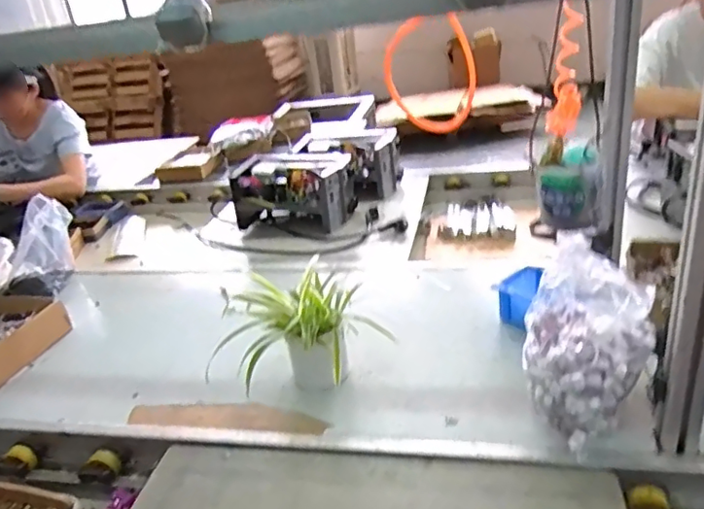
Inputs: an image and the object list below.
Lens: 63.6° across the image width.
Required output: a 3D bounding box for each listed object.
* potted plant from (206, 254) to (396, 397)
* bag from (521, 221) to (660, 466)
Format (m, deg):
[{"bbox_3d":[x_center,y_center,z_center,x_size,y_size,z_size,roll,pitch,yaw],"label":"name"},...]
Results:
[{"bbox_3d":[-0.108,0.129,0.904,0.250,0.144,0.201,-16,27,-17],"label":"potted plant"},{"bbox_3d":[0.302,0.118,0.737,0.151,0.207,0.171,1,27,18],"label":"bag"}]

